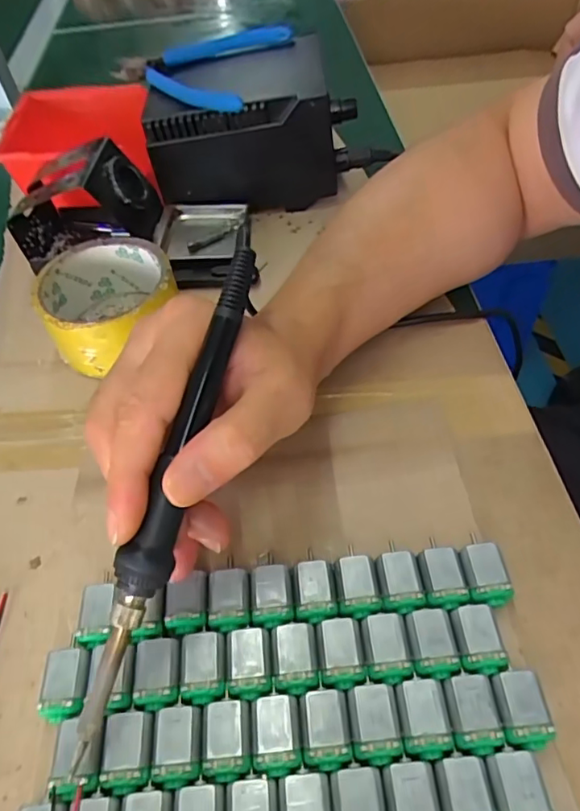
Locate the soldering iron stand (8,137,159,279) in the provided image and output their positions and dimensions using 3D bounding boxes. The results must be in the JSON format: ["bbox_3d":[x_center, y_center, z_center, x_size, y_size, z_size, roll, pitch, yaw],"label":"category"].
[{"bbox_3d":[-0.151,-0.148,0.408,0.097,0.074,0.066,-3,51,1],"label":"soldering iron stand"}]

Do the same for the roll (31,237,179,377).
[{"bbox_3d":[-0.115,-0.065,0.355,0.081,0.048,0.086,-2,51,2],"label":"roll"}]

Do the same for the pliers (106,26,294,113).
[{"bbox_3d":[-0.079,-0.265,0.425,0.131,0.025,0.119,13,53,14],"label":"pliers"}]

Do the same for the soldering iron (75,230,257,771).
[{"bbox_3d":[-0.045,0.027,0.216,0.016,0.020,0.212,13,78,15],"label":"soldering iron"}]

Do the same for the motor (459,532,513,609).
[{"bbox_3d":[0.088,0.078,0.250,0.017,0.015,0.029,-3,51,2],"label":"motor"}]

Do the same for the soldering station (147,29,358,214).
[{"bbox_3d":[-0.035,-0.226,0.450,0.150,0.091,0.120,-7,51,-2],"label":"soldering station"}]

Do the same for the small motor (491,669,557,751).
[{"bbox_3d":[0.090,0.121,0.217,0.017,0.016,0.026,-3,51,1],"label":"small motor"}]

